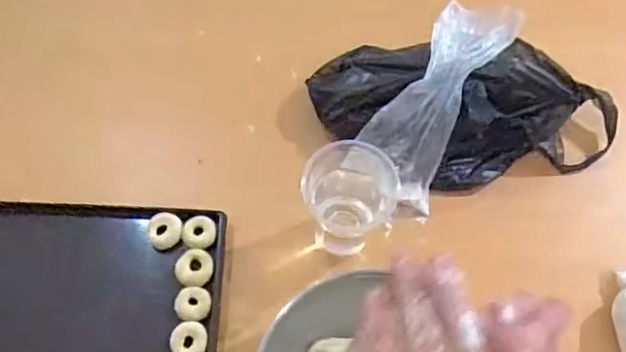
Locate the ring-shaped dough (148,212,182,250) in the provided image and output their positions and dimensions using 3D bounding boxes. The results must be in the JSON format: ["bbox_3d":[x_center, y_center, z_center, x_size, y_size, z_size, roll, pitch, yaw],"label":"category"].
[{"bbox_3d":[-0.162,0.059,0.675,0.035,0.014,0.040,34,70,13],"label":"ring-shaped dough"}]

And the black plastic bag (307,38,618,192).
[{"bbox_3d":[0.171,-0.078,0.690,0.348,0.116,0.154,6,67,1],"label":"black plastic bag"}]

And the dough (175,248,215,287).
[{"bbox_3d":[-0.127,0.099,0.667,0.040,0.011,0.038,0,67,-1],"label":"dough"}]

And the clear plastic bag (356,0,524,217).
[{"bbox_3d":[0.122,-0.078,0.660,0.100,0.059,0.235,28,112,10],"label":"clear plastic bag"}]

